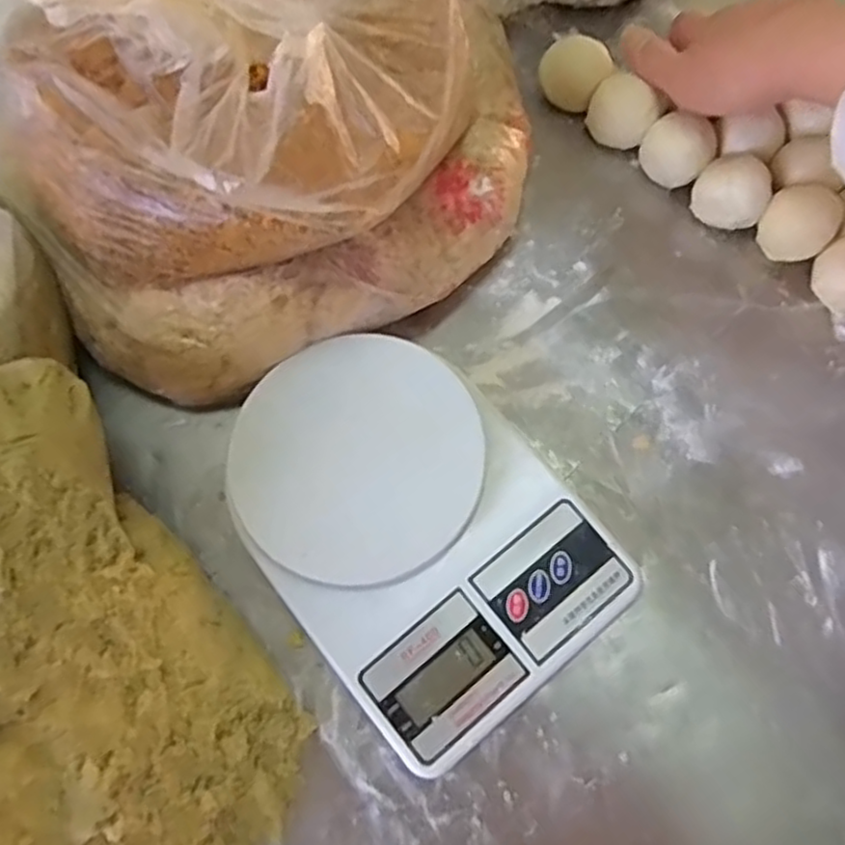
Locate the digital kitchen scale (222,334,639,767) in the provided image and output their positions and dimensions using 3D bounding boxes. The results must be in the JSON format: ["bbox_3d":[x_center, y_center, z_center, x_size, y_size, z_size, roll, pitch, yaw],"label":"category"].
[{"bbox_3d":[-0.007,0.053,0.378,0.149,0.028,0.211,-38,76,-9],"label":"digital kitchen scale"}]

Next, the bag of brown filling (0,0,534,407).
[{"bbox_3d":[-0.071,-0.164,0.371,0.294,0.188,0.202,-28,72,-7],"label":"bag of brown filling"}]

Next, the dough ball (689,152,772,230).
[{"bbox_3d":[0.190,-0.140,0.433,0.043,0.040,0.033,33,75,13],"label":"dough ball"}]

